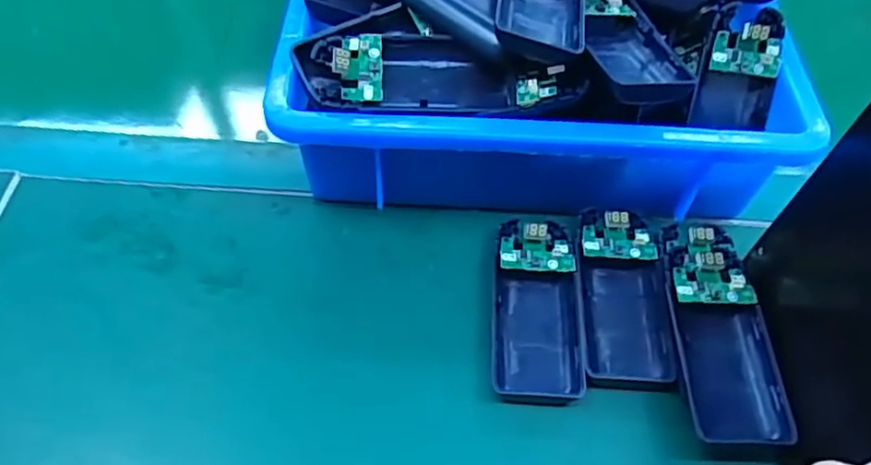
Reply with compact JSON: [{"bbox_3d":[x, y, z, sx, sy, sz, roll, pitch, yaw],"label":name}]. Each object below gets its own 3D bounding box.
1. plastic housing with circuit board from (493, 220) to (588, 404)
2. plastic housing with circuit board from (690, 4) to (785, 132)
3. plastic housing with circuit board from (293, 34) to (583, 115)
[{"bbox_3d":[0.052,0.041,0.354,0.044,0.023,0.101,4,55,-2],"label":"plastic housing with circuit board"},{"bbox_3d":[0.168,-0.090,0.366,0.042,0.064,0.015,6,22,-5],"label":"plastic housing with circuit board"},{"bbox_3d":[0.001,-0.082,0.344,0.142,0.024,0.047,2,54,0],"label":"plastic housing with circuit board"}]

